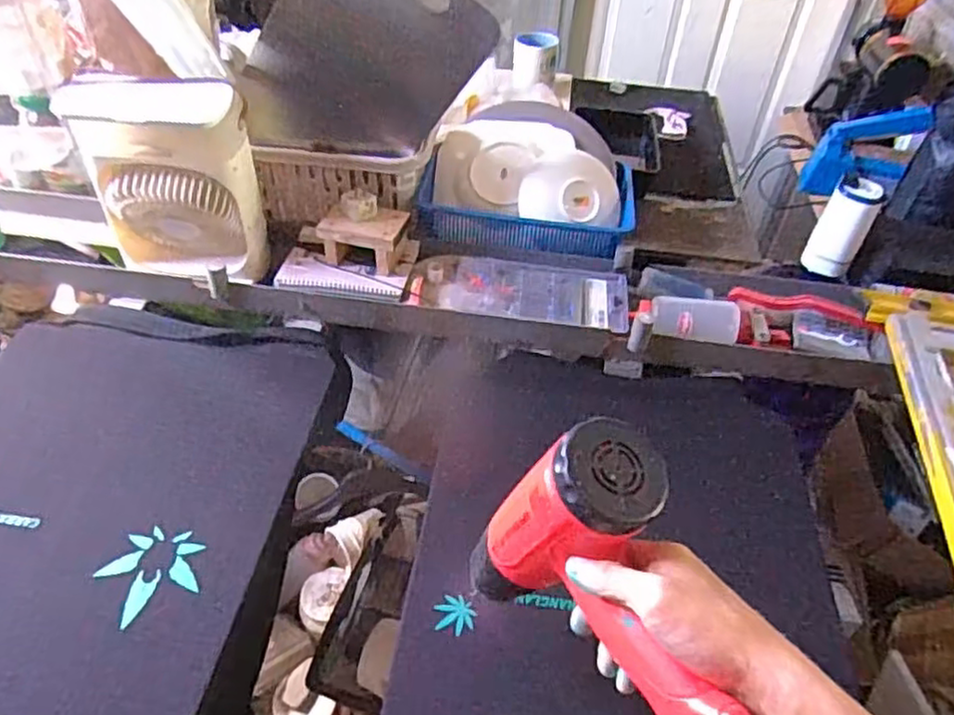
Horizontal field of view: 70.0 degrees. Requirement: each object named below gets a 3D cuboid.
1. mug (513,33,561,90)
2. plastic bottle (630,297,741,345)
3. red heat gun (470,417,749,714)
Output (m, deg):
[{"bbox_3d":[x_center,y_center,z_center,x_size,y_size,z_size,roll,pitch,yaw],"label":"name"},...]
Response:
[{"bbox_3d":[0.123,-0.613,1.410,0.097,0.094,0.099,8,45,4],"label":"mug"},{"bbox_3d":[0.281,-0.047,0.911,0.144,0.047,0.058,12,45,5],"label":"plastic bottle"},{"bbox_3d":[0.086,0.139,0.427,0.079,0.158,0.198,-30,53,-26],"label":"red heat gun"}]

